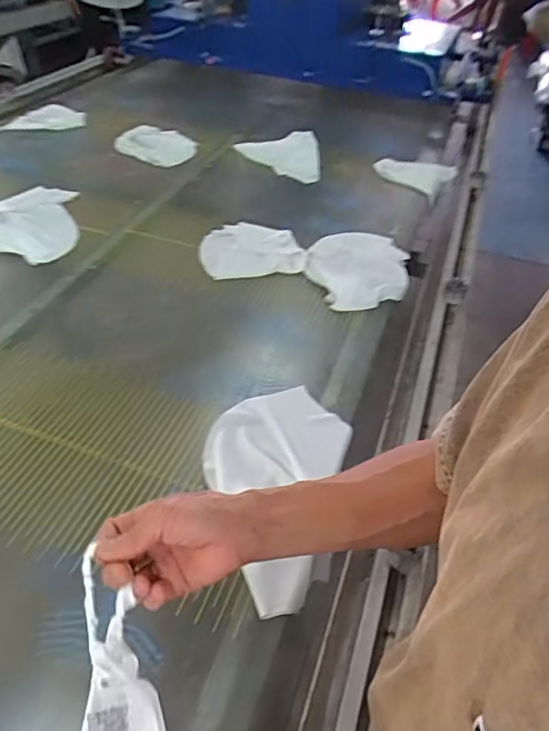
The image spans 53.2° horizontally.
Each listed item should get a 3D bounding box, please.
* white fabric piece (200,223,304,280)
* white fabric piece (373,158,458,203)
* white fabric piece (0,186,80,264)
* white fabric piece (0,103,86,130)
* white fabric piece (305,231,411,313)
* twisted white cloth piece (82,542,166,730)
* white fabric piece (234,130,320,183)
[{"bbox_3d":[-0.047,-0.221,1.027,0.183,0.012,0.160,-8,45,-12],"label":"white fabric piece"},{"bbox_3d":[0.370,-0.505,1.432,0.178,0.028,0.177,30,49,24],"label":"white fabric piece"},{"bbox_3d":[-0.437,-0.275,1.026,0.185,0.019,0.242,15,45,10],"label":"white fabric piece"},{"bbox_3d":[-0.598,-0.645,1.428,0.209,0.027,0.136,-2,44,-6],"label":"white fabric piece"},{"bbox_3d":[0.156,-0.185,1.025,0.184,0.028,0.280,11,44,7],"label":"white fabric piece"},{"bbox_3d":[-0.124,0.237,0.426,0.062,0.035,0.175,-8,86,-13],"label":"twisted white cloth piece"},{"bbox_3d":[0.015,-0.569,1.436,0.214,0.014,0.266,11,46,-9],"label":"white fabric piece"}]

